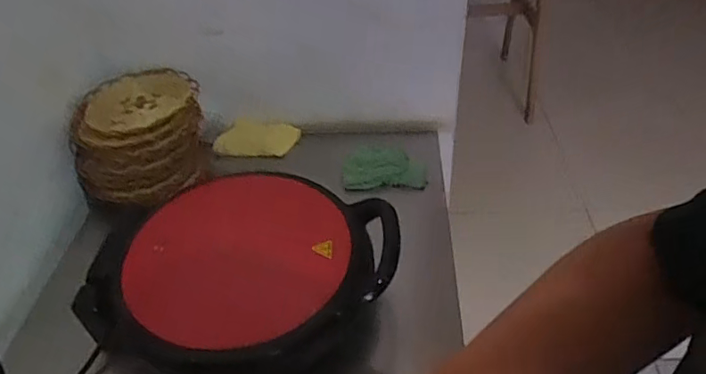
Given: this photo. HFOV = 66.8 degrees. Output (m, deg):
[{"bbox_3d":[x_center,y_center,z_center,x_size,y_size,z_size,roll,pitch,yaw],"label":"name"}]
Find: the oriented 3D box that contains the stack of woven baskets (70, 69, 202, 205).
[{"bbox_3d":[-0.351,-0.080,0.885,0.214,0.123,0.188,-20,44,-18],"label":"stack of woven baskets"}]

